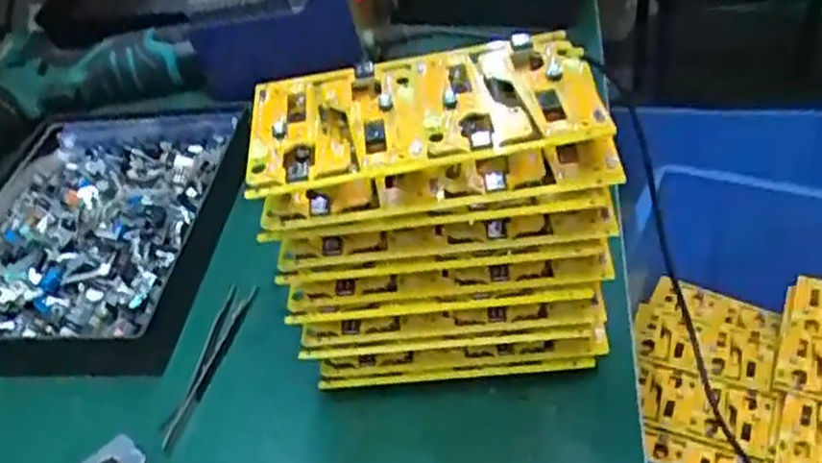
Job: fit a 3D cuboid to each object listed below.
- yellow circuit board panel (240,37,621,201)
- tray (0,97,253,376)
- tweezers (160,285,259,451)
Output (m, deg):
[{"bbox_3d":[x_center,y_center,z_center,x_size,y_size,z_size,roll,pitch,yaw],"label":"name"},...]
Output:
[{"bbox_3d":[0.004,-0.050,0.311,0.143,0.014,0.079,-10,41,2],"label":"yellow circuit board panel"},{"bbox_3d":[-0.214,-0.010,0.514,0.175,0.028,0.240,-3,42,9],"label":"tray"},{"bbox_3d":[-0.114,0.072,0.424,0.019,0.006,0.108,2,43,15],"label":"tweezers"}]

